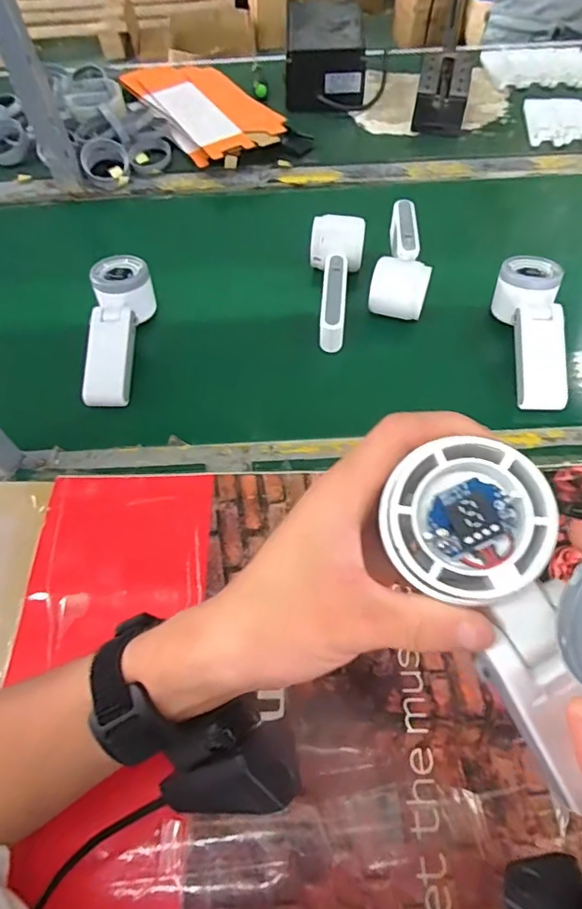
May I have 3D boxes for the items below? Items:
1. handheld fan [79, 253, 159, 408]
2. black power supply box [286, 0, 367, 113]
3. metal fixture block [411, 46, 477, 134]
[{"bbox_3d":[-0.178,-0.132,0.543,0.054,0.048,0.166,-1,59,1],"label":"handheld fan"},{"bbox_3d":[0.050,-0.582,0.766,0.112,0.089,0.121,2,60,3],"label":"black power supply box"},{"bbox_3d":[0.208,-0.493,0.719,0.069,0.072,0.078,14,61,10],"label":"metal fixture block"}]

